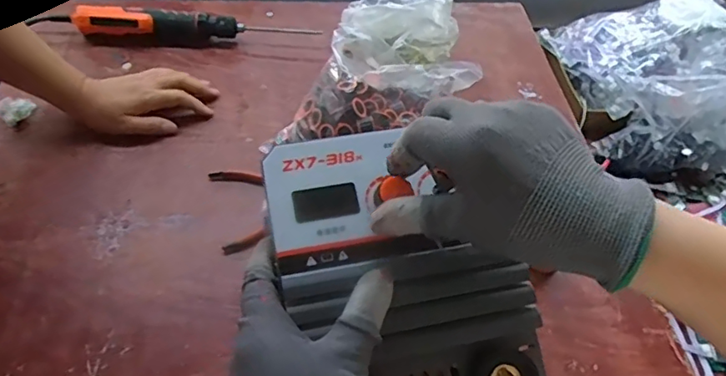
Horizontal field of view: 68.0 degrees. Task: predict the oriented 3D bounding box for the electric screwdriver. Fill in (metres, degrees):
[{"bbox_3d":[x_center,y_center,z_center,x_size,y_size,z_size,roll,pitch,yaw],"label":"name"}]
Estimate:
[{"bbox_3d":[-0.250,-0.238,0.801,0.362,0.042,0.045,-1,53,-7],"label":"electric screwdriver"}]

